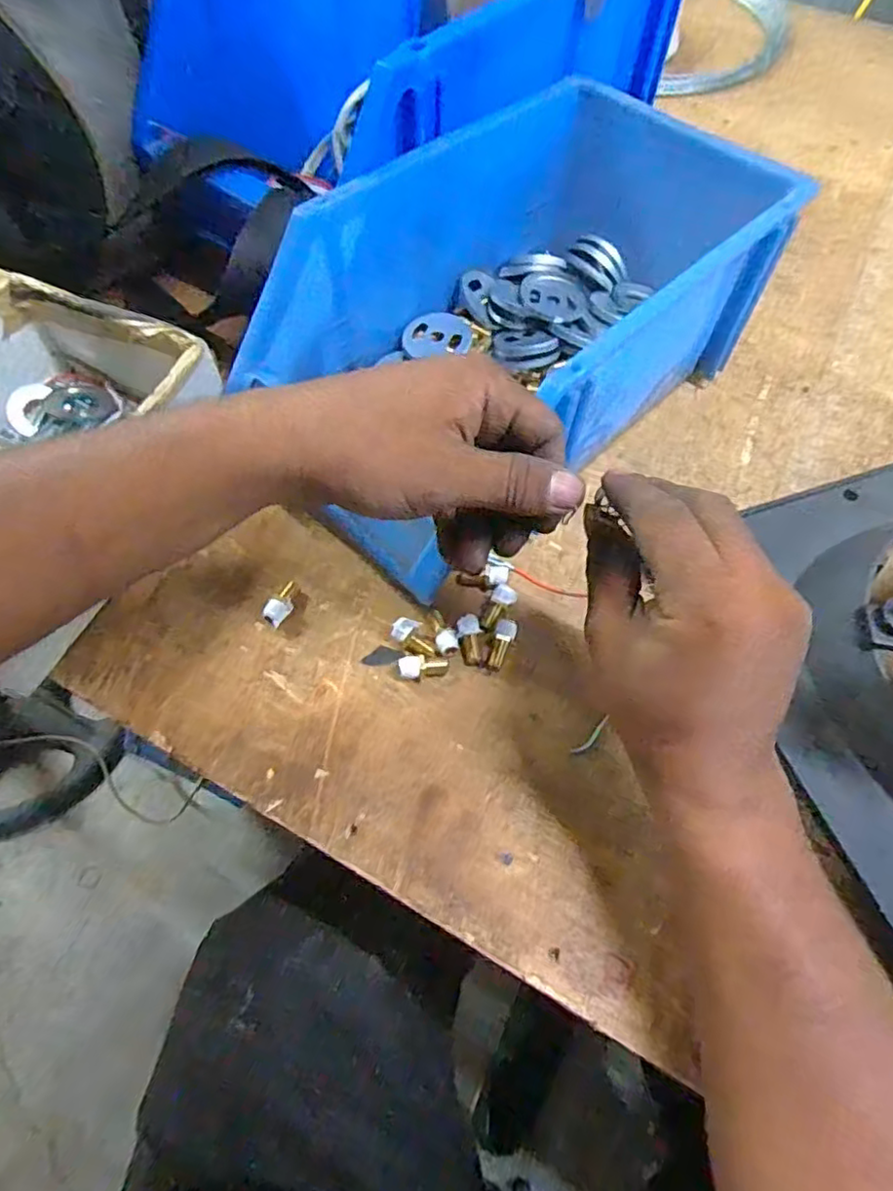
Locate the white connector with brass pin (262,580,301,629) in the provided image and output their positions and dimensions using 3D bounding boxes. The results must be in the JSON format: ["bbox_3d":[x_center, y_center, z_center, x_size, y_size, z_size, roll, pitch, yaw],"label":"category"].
[{"bbox_3d":[-0.095,0.004,0.365,0.013,0.014,0.031,24,63,11],"label":"white connector with brass pin"}]

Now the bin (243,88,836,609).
[{"bbox_3d":[0.046,-0.177,0.406,0.194,0.129,0.311,42,68,19],"label":"bin"}]

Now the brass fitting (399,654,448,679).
[{"bbox_3d":[-0.013,0.040,0.348,0.027,0.014,0.010,-8,62,-6],"label":"brass fitting"}]

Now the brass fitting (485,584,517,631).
[{"bbox_3d":[0.030,0.008,0.369,0.013,0.012,0.031,26,63,12],"label":"brass fitting"}]

